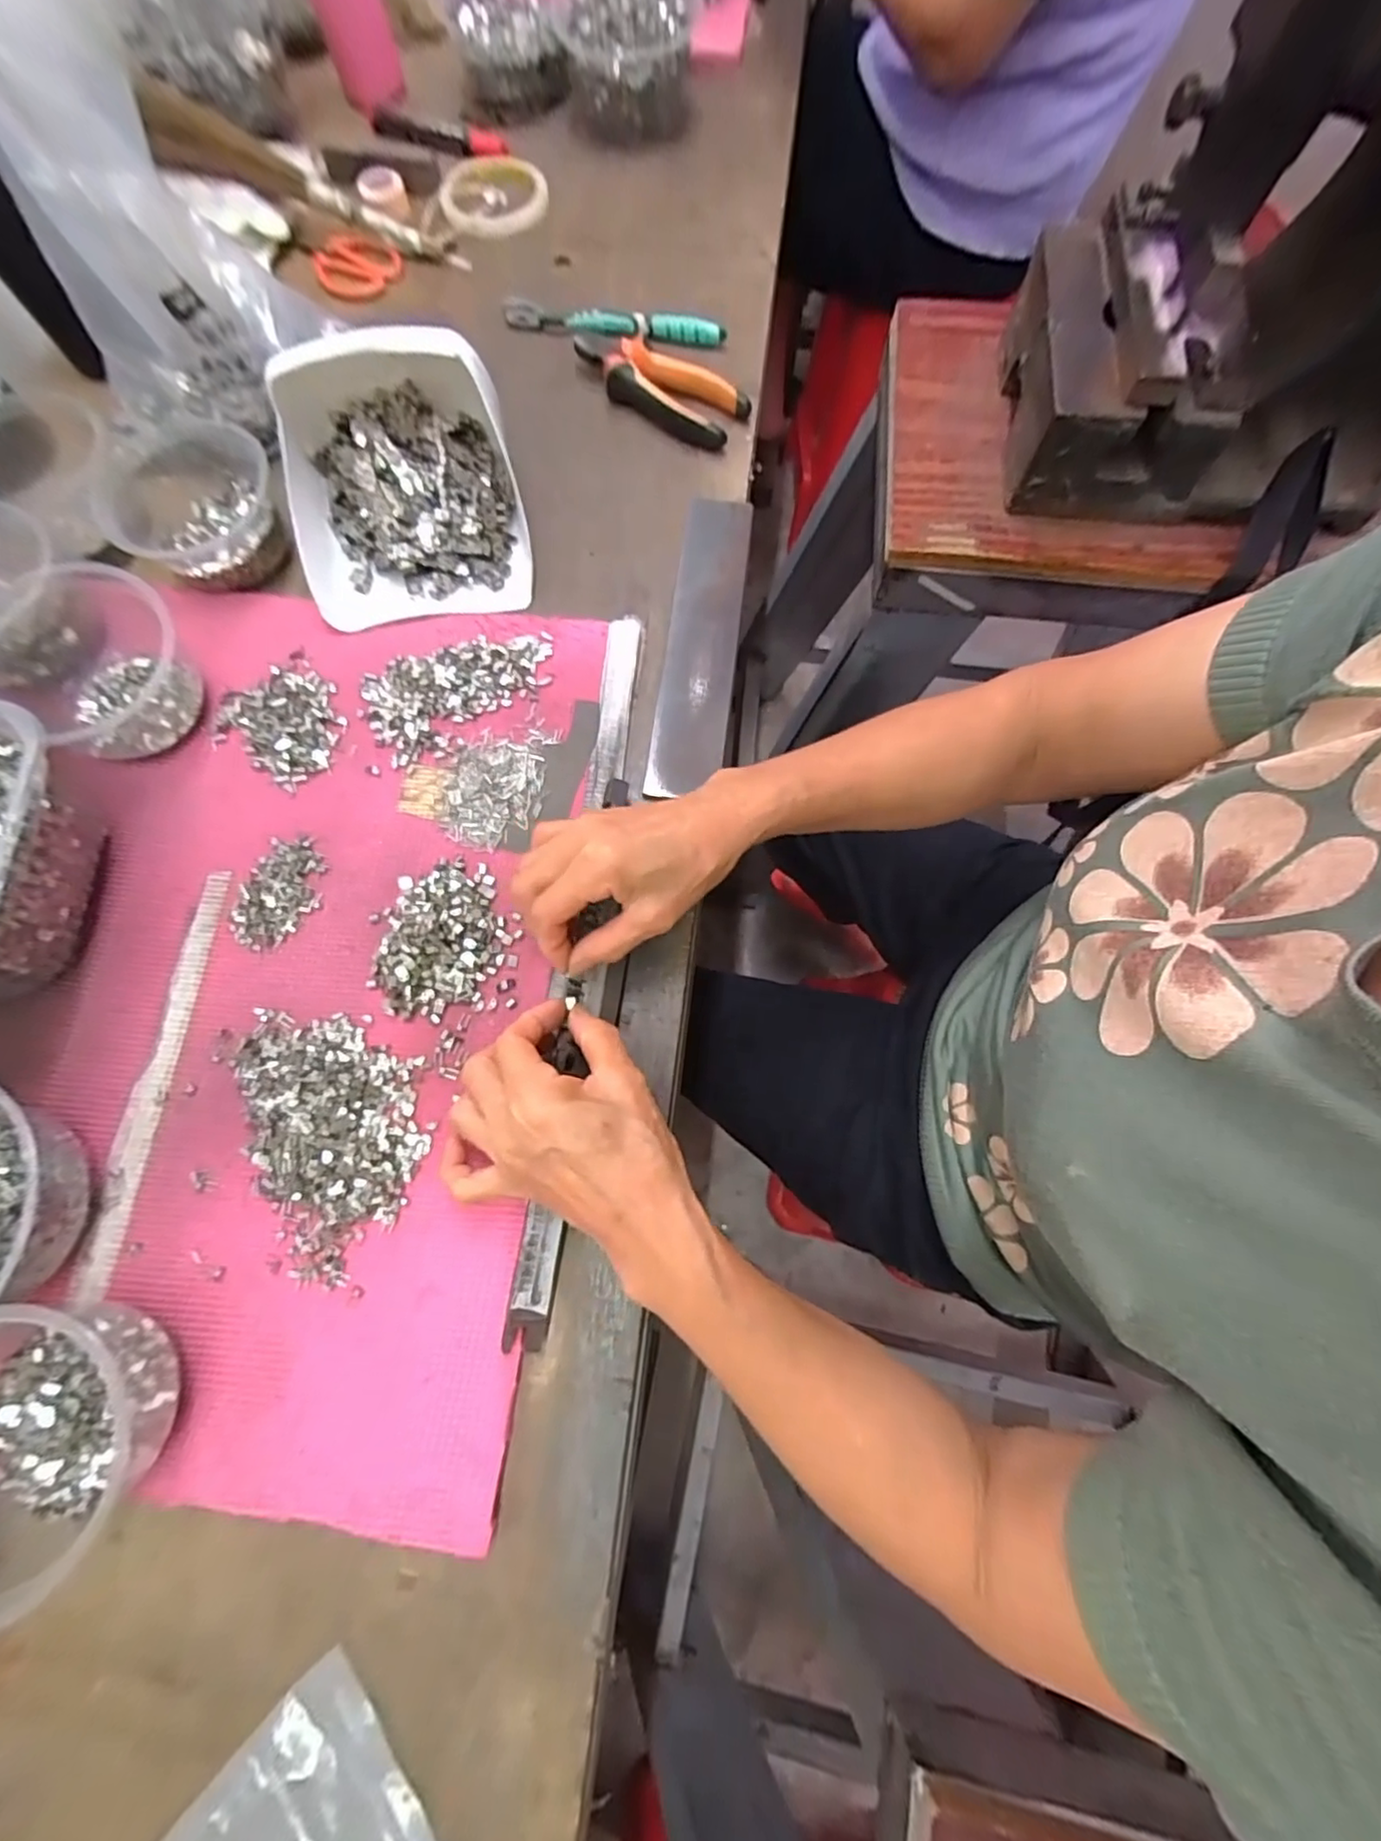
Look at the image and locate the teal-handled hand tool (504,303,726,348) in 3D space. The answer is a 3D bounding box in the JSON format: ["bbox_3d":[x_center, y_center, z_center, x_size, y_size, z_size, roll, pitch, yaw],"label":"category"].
[{"bbox_3d":[-0.066,-0.499,0.529,0.186,0.019,0.018,9,74,1],"label":"teal-handled hand tool"}]

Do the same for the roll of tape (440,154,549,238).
[{"bbox_3d":[-0.182,-0.670,0.583,0.100,0.015,0.110,0,74,-1],"label":"roll of tape"}]

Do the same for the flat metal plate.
[{"bbox_3d":[0.009,-0.199,0.443,0.049,0.008,0.241,8,75,-2],"label":"flat metal plate"}]

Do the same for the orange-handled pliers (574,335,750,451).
[{"bbox_3d":[-0.025,-0.429,0.503,0.149,0.027,0.053,36,76,9],"label":"orange-handled pliers"}]

